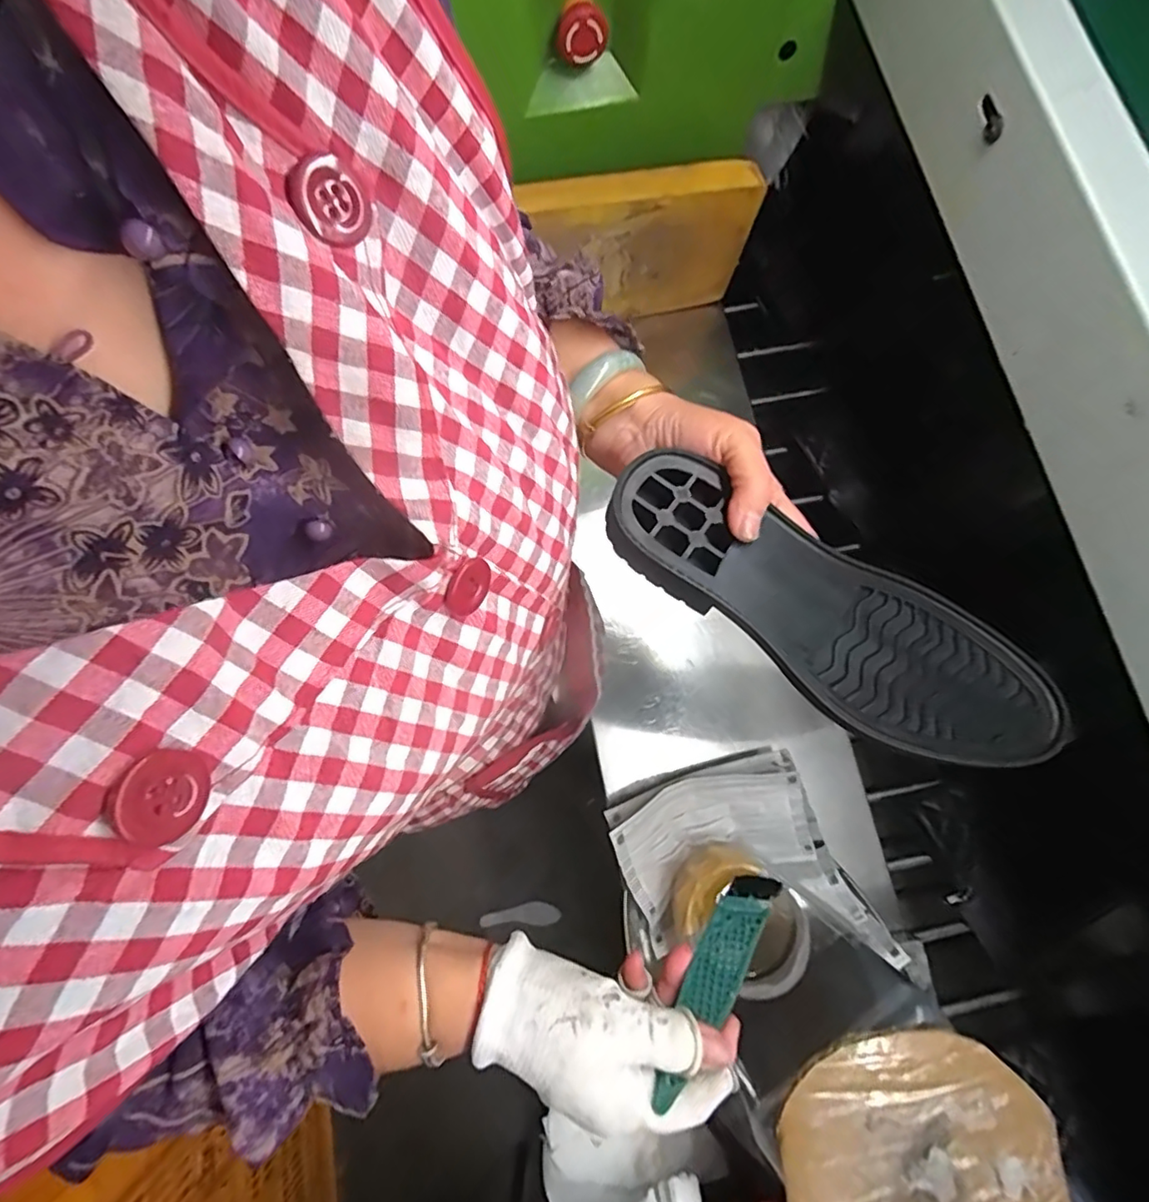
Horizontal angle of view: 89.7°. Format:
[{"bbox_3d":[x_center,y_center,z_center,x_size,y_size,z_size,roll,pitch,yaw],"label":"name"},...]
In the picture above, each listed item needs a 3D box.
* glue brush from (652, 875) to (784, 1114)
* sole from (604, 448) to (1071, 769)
[{"bbox_3d":[0.078,0.203,0.318,0.028,0.008,0.134,19,39,31],"label":"glue brush"},{"bbox_3d":[0.129,0.010,0.302,0.247,0.028,0.084,29,76,-1],"label":"sole"}]

